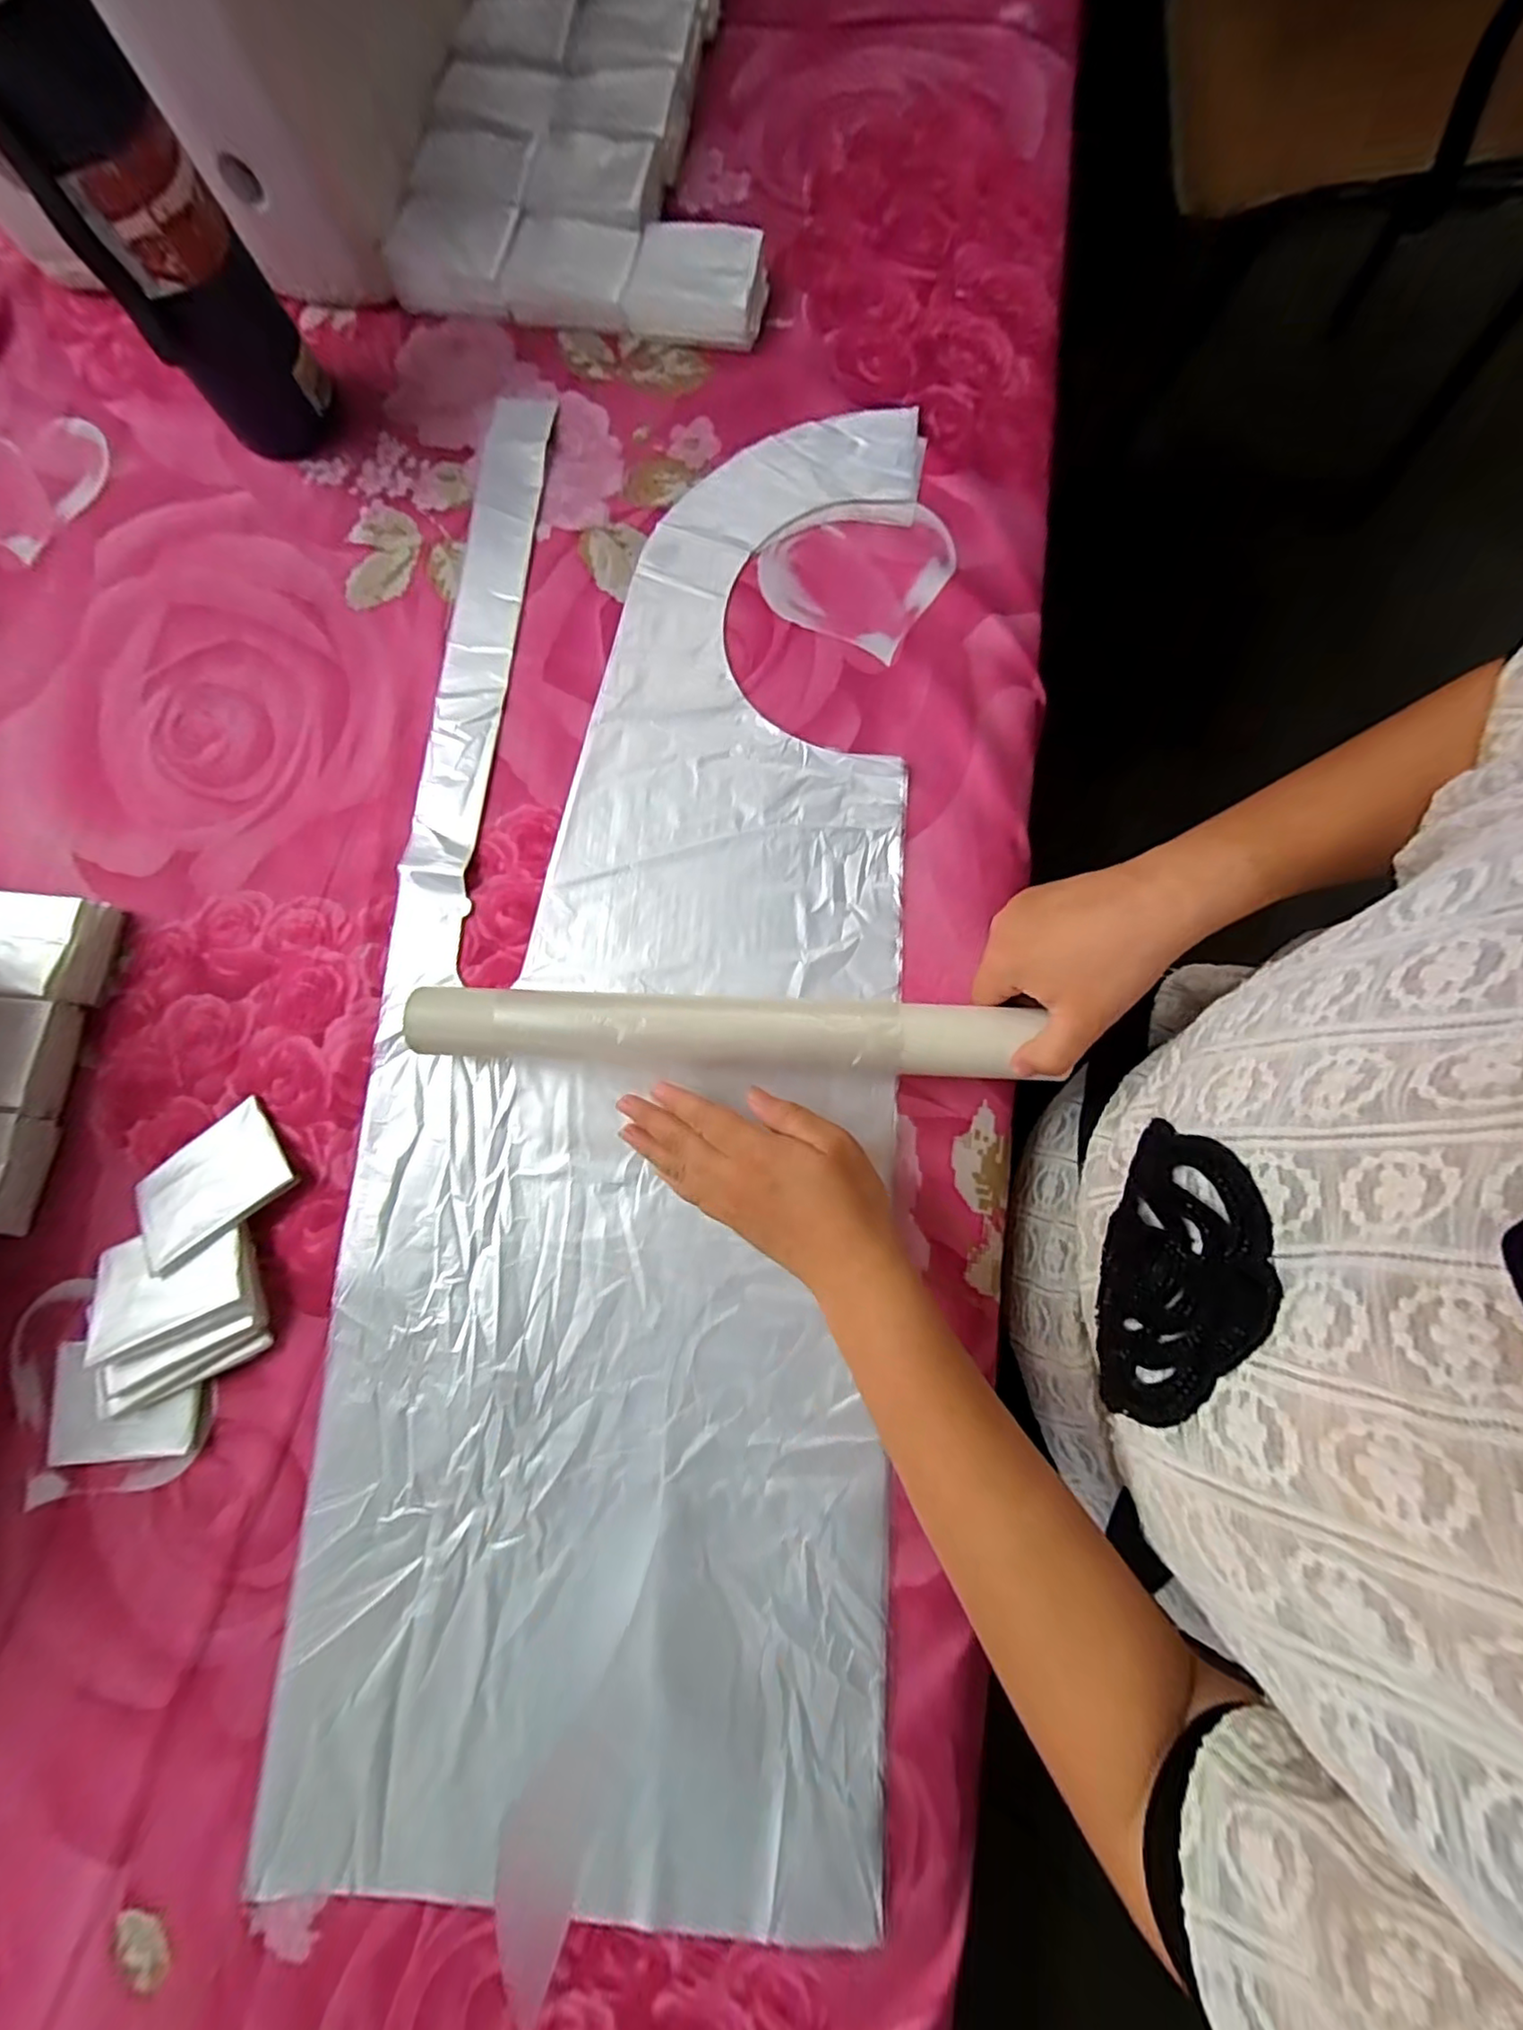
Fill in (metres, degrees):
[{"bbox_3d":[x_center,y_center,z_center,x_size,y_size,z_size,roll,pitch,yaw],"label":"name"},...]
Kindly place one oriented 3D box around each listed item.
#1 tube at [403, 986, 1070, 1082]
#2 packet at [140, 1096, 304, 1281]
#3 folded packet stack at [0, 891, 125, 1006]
[{"bbox_3d":[-0.029,0.008,0.370,0.325,0.029,0.044,2,79,3],"label":"tube"},{"bbox_3d":[-0.313,0.096,0.376,0.083,0.008,0.060,-41,71,-13],"label":"packet"},{"bbox_3d":[-0.450,-0.042,0.402,0.085,0.027,0.062,5,80,4],"label":"folded packet stack"}]

